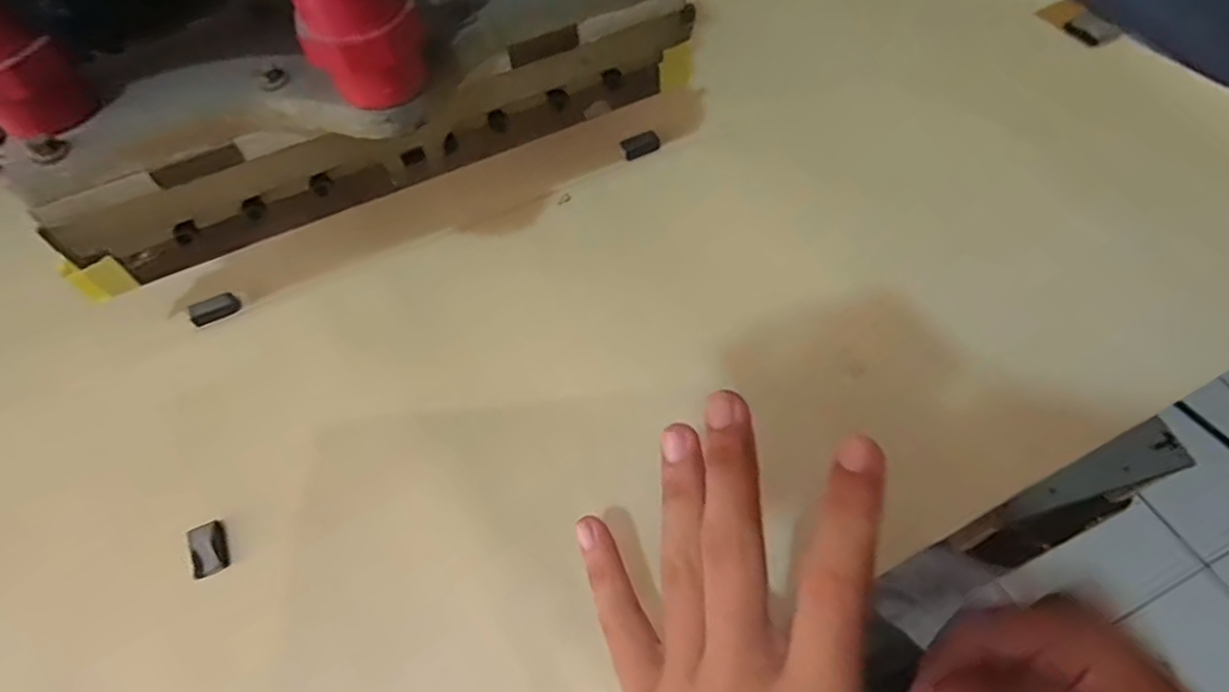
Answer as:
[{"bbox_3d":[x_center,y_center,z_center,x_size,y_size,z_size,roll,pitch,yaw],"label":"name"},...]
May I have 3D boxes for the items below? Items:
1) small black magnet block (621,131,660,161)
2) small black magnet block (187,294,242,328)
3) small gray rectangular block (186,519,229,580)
[{"bbox_3d":[0.016,-0.124,0.390,0.023,0.006,0.012,-24,60,-10],"label":"small black magnet block"},{"bbox_3d":[-0.217,-0.020,0.347,0.024,0.009,0.010,-27,61,-12],"label":"small black magnet block"},{"bbox_3d":[-0.178,0.088,0.278,0.014,0.004,0.025,-27,61,-12],"label":"small gray rectangular block"}]

